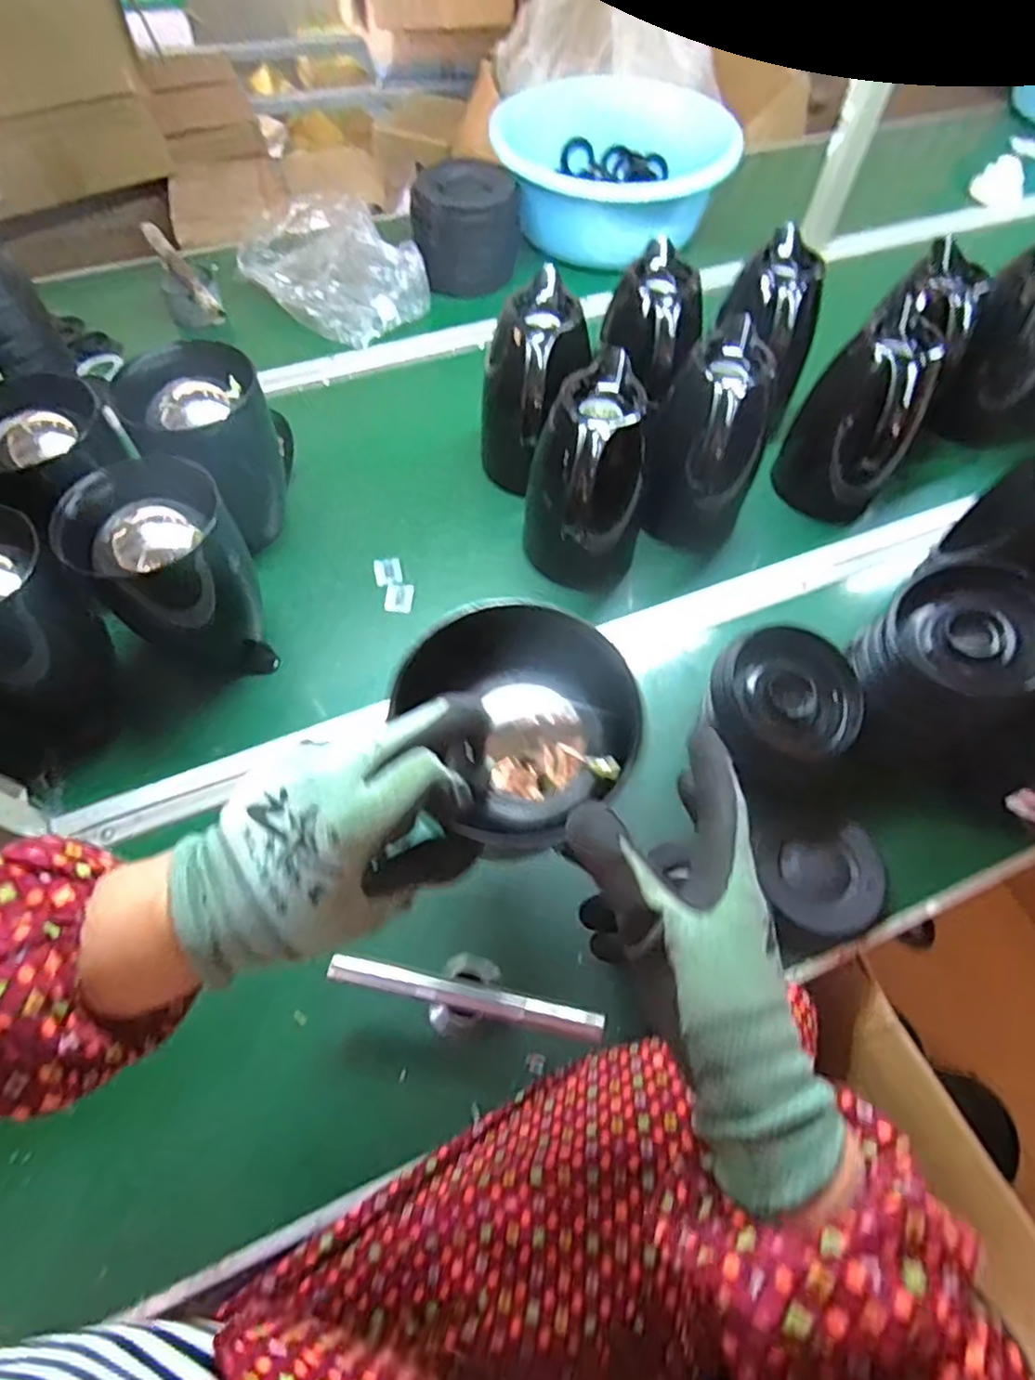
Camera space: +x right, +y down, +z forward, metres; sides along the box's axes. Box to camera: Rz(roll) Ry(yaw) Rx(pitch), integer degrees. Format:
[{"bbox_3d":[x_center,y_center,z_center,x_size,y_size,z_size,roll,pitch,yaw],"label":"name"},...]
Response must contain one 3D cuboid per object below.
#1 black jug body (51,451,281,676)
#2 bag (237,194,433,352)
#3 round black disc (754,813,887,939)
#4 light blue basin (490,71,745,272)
[{"bbox_3d":[-0.311,-0.102,0.606,0.126,0.182,0.113,-9,61,-6],"label":"black jug body"},{"bbox_3d":[-0.271,-0.622,0.955,0.199,0.076,0.272,-38,68,-20],"label":"bag"},{"bbox_3d":[0.258,0.154,0.552,0.107,0.020,0.096,9,61,4],"label":"round black disc"},{"bbox_3d":[0.154,-0.862,1.066,0.375,0.108,0.412,1,60,-1],"label":"light blue basin"}]

